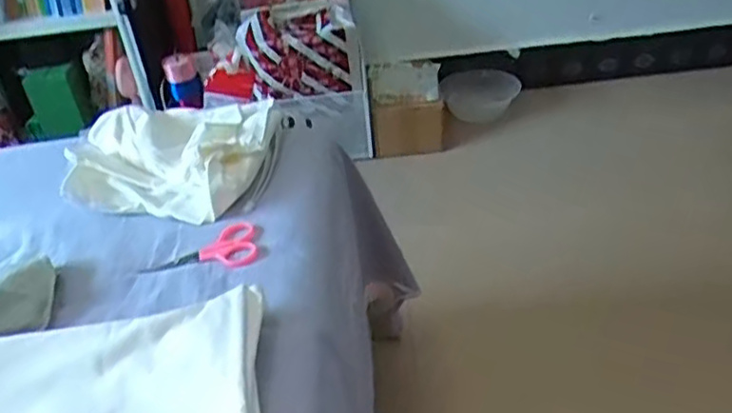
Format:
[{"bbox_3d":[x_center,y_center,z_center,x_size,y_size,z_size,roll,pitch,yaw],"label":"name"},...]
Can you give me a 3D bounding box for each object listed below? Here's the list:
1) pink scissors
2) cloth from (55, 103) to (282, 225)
[{"bbox_3d":[-0.159,0.050,0.636,0.111,0.005,0.053,-21,49,-6],"label":"pink scissors"},{"bbox_3d":[-0.222,-0.055,0.740,0.235,0.065,0.170,-3,35,6],"label":"cloth"}]

